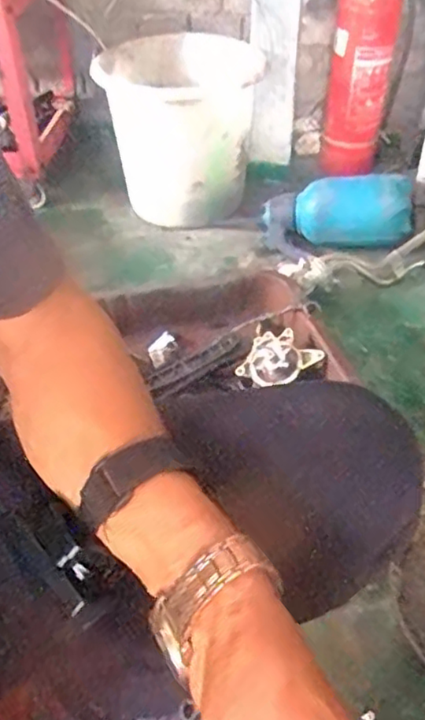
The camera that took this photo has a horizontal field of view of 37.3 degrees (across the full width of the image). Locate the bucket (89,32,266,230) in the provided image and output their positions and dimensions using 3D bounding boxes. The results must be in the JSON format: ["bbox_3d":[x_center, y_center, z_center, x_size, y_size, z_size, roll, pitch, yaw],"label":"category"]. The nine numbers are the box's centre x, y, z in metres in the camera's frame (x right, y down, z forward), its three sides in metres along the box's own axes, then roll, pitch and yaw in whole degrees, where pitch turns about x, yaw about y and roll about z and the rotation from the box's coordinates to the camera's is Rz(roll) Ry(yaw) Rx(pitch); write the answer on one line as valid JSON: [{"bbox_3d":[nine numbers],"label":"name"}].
[{"bbox_3d":[-0.072,-0.483,1.347,0.294,0.322,0.294,0,41,0],"label":"bucket"}]

